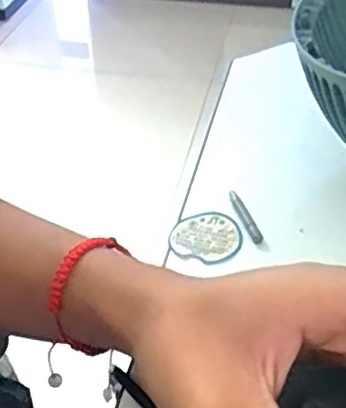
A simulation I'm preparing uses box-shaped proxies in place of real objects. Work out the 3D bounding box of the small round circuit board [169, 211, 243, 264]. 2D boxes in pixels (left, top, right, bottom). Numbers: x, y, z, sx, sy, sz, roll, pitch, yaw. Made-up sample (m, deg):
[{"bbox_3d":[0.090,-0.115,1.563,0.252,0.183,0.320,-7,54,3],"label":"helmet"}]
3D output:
[{"bbox_3d":[0.019,0.020,0.384,0.042,0.008,0.038,20,44,25],"label":"small round circuit board"}]

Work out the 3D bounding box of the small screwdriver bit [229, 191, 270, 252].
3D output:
[{"bbox_3d":[0.045,0.009,0.392,0.007,0.007,0.057,-11,40,-11],"label":"small screwdriver bit"}]

